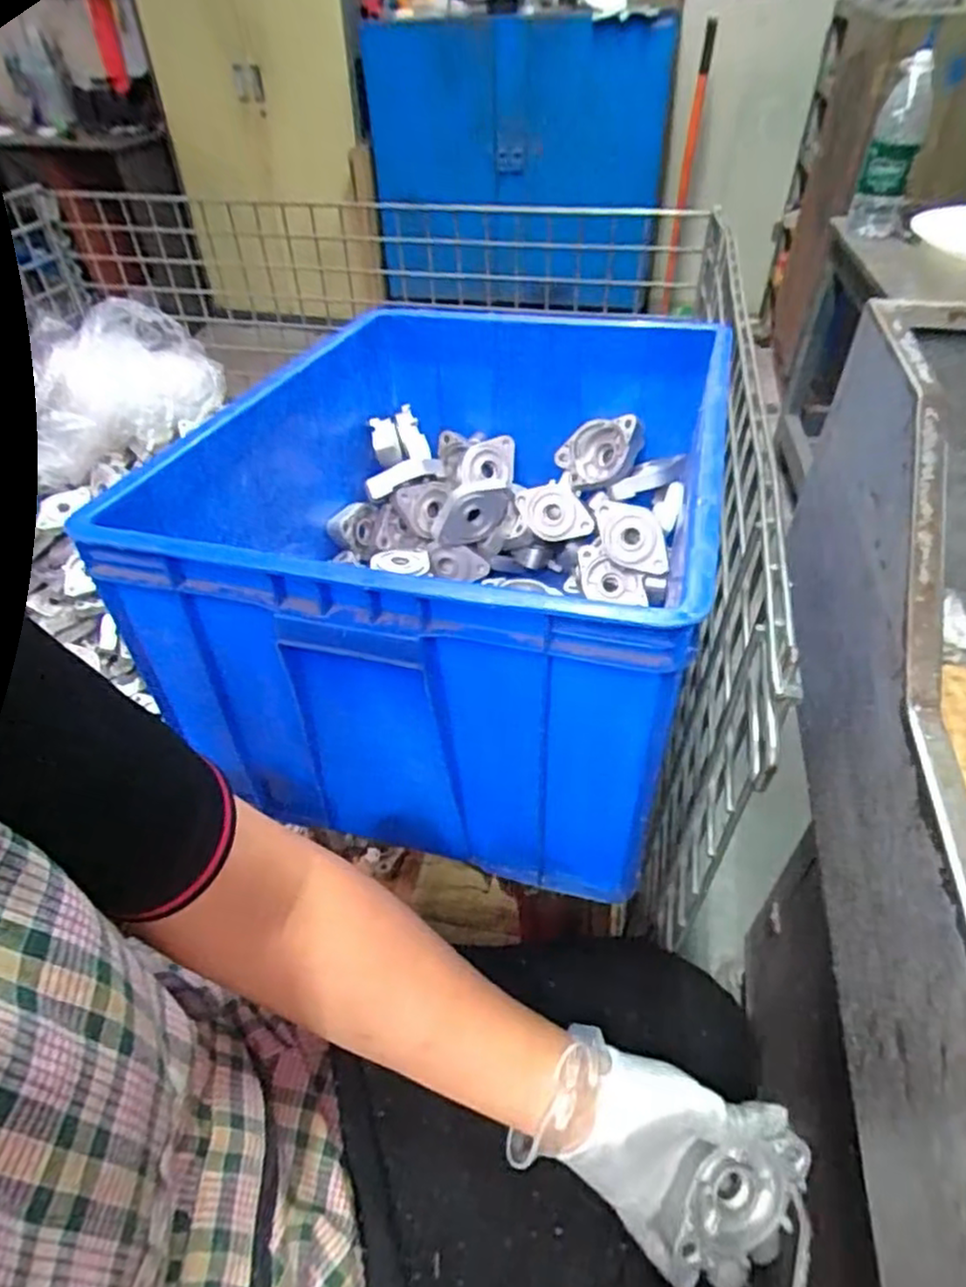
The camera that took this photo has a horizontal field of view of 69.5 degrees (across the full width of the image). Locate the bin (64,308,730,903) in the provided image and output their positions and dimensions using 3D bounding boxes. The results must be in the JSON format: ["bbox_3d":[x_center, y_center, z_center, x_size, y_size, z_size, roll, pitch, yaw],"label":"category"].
[{"bbox_3d":[-0.010,-0.126,0.668,0.401,0.266,0.534,11,45,12],"label":"bin"}]

